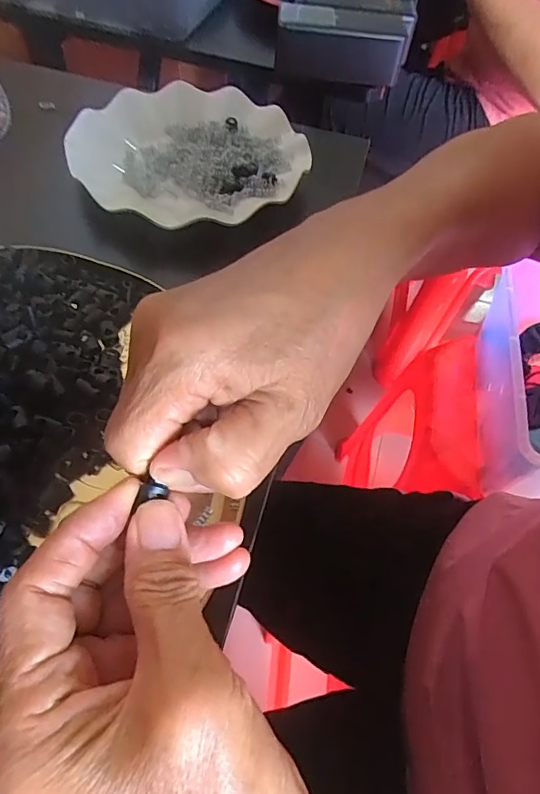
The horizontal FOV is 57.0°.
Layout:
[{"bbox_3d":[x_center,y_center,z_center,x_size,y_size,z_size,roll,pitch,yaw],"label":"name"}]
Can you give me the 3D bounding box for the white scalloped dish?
[{"bbox_3d":[-0.066,-0.201,0.411,0.180,0.023,0.183,2,58,-3],"label":"white scalloped dish"}]

